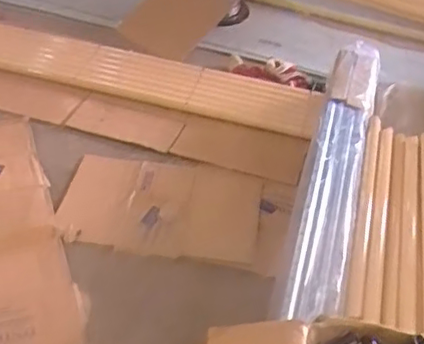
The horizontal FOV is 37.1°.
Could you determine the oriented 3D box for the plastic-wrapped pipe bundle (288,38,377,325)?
[{"bbox_3d":[0.264,-0.040,1.319,0.114,0.077,0.959,15,40,8],"label":"plastic-wrapped pipe bundle"}]

